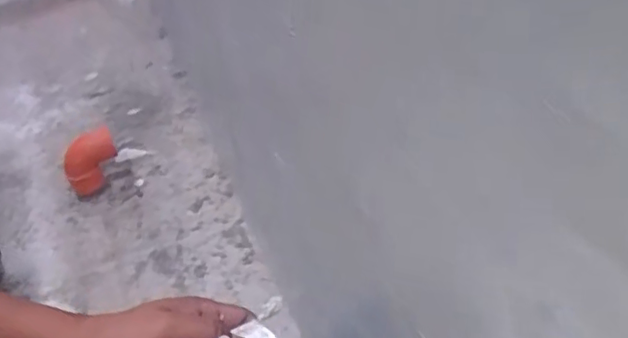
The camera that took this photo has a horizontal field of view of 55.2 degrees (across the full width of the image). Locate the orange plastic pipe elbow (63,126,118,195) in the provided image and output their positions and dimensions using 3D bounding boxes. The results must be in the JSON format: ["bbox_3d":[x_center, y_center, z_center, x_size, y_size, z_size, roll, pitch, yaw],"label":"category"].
[{"bbox_3d":[-0.421,0.002,1.157,0.104,0.134,0.064,-27,53,-20],"label":"orange plastic pipe elbow"}]

